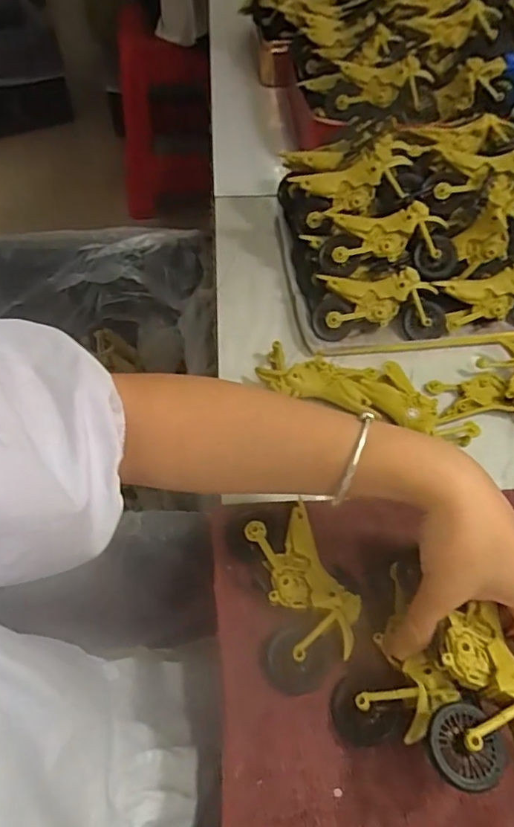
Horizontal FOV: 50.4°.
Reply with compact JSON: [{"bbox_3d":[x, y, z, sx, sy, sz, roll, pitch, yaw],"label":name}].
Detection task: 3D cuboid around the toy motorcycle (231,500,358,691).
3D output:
[{"bbox_3d":[0.024,0.108,0.351,0.061,0.016,0.117,-14,56,-11],"label":"toy motorcycle"}]

